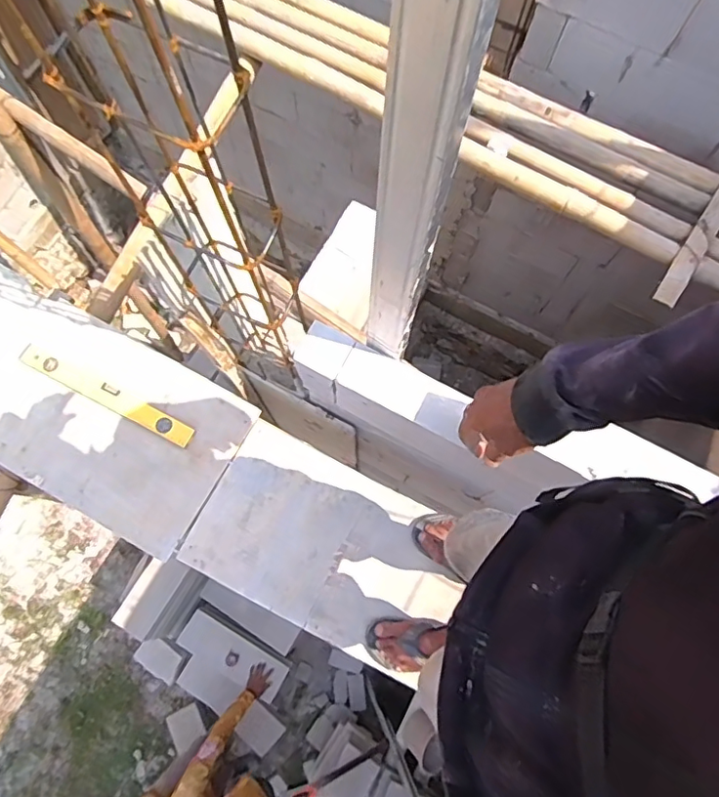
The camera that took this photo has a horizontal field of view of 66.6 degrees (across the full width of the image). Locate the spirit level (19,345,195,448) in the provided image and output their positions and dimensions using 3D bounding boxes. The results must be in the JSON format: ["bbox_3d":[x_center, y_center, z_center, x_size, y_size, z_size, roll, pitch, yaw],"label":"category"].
[{"bbox_3d":[-0.607,-0.011,1.307,0.456,0.025,0.051,26,76,6],"label":"spirit level"}]

